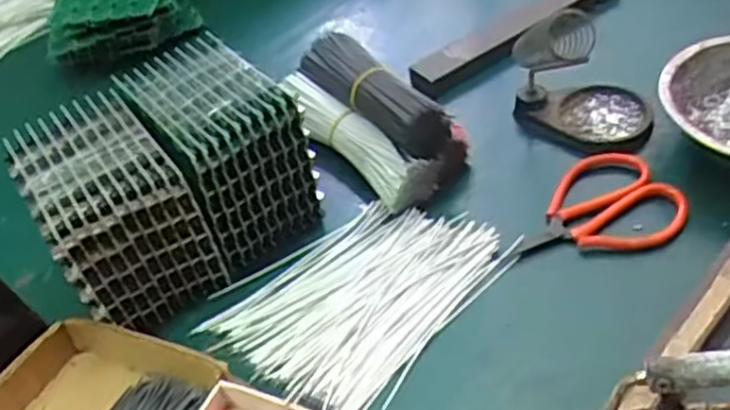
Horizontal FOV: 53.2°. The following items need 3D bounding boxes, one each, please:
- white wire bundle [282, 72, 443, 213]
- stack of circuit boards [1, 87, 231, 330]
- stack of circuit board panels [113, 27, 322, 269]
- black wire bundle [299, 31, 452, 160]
[{"bbox_3d":[-0.007,-0.047,0.518,0.035,0.040,0.140,-35,50,-22],"label":"white wire bundle"},{"bbox_3d":[-0.155,0.006,0.451,0.080,0.104,0.102,-33,47,-22],"label":"stack of circuit boards"},{"bbox_3d":[-0.097,-0.040,0.483,0.078,0.111,0.112,-31,46,-21],"label":"stack of circuit board panels"},{"bbox_3d":[0.003,-0.083,0.503,0.033,0.035,0.140,-31,48,-19],"label":"black wire bundle"}]

